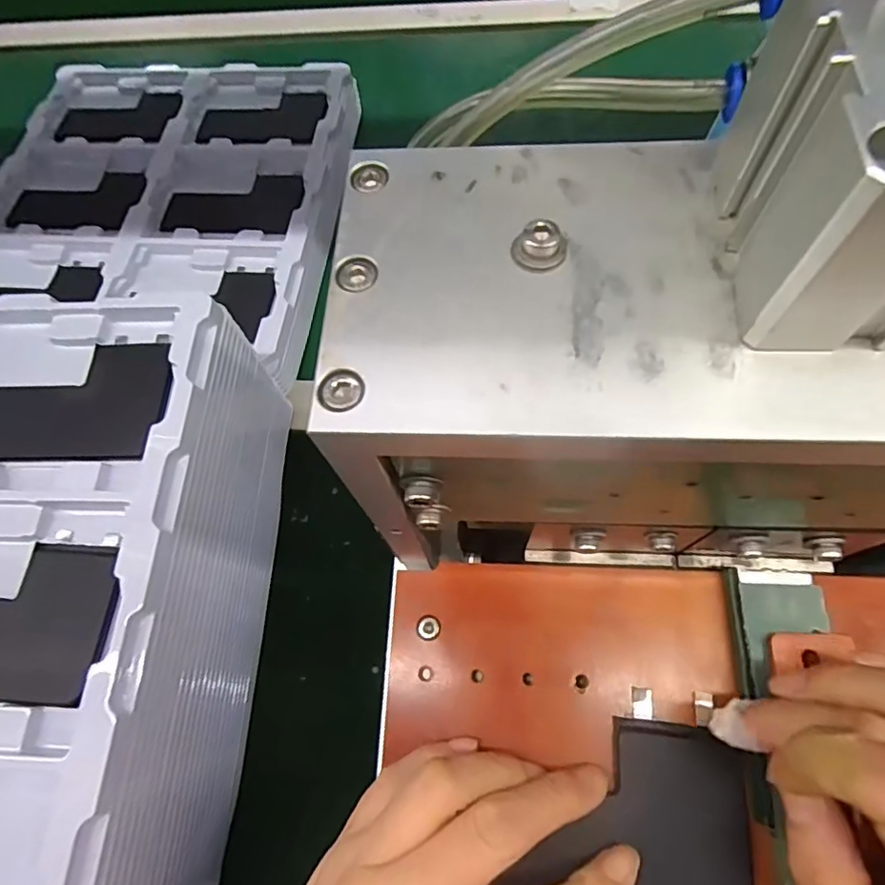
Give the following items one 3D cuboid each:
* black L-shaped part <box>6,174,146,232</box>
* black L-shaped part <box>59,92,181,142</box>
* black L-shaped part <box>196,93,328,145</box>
[{"bbox_3d":[-0.301,-0.203,0.454,0.111,0.017,0.063,6,68,7],"label":"black L-shaped part"},{"bbox_3d":[-0.292,-0.296,0.496,0.110,0.013,0.066,7,68,8],"label":"black L-shaped part"},{"bbox_3d":[-0.157,-0.289,0.482,0.111,0.011,0.073,8,68,8],"label":"black L-shaped part"}]

